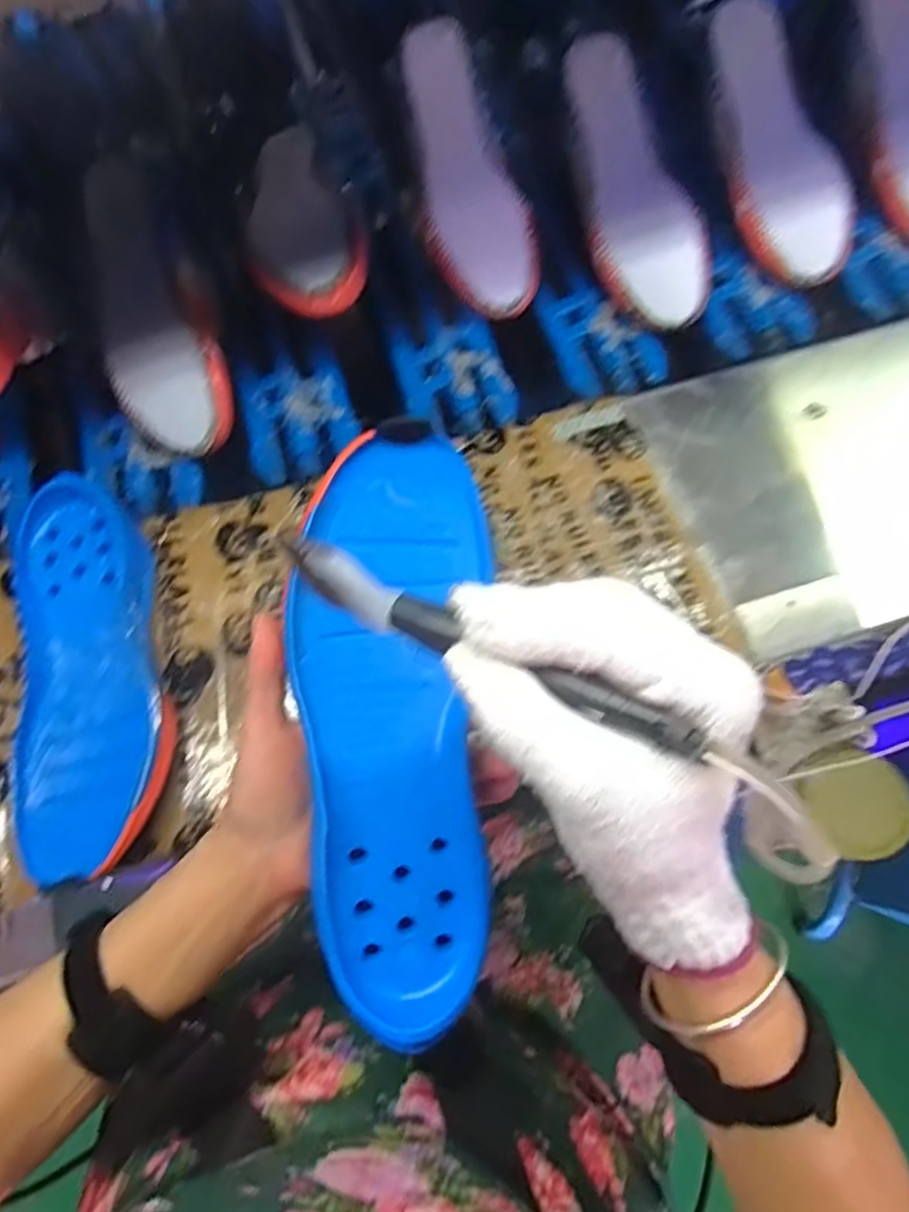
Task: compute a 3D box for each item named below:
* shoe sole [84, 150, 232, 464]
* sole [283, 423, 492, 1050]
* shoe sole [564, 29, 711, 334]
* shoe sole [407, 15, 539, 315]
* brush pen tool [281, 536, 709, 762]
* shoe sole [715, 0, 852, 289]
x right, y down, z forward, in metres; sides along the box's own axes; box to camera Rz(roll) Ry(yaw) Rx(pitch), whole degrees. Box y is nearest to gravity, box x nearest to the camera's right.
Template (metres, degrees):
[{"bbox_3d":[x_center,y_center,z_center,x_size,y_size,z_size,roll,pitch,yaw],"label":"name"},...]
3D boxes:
[{"bbox_3d":[-0.250,-0.242,0.562,0.086,0.044,0.237,-16,92,-4],"label":"shoe sole"},{"bbox_3d":[-0.030,0.051,0.318,0.090,0.027,0.264,-2,83,1],"label":"sole"},{"bbox_3d":[0.151,-0.367,0.593,0.090,0.024,0.253,-19,93,-5],"label":"shoe sole"},{"bbox_3d":[0.008,-0.378,0.589,0.086,0.023,0.244,-17,96,-5],"label":"shoe sole"},{"bbox_3d":[0.008,0.013,0.237,0.160,0.022,0.015,24,72,19],"label":"brush pen tool"},{"bbox_3d":[0.280,-0.408,0.605,0.090,0.028,0.247,-19,93,-5],"label":"shoe sole"}]

